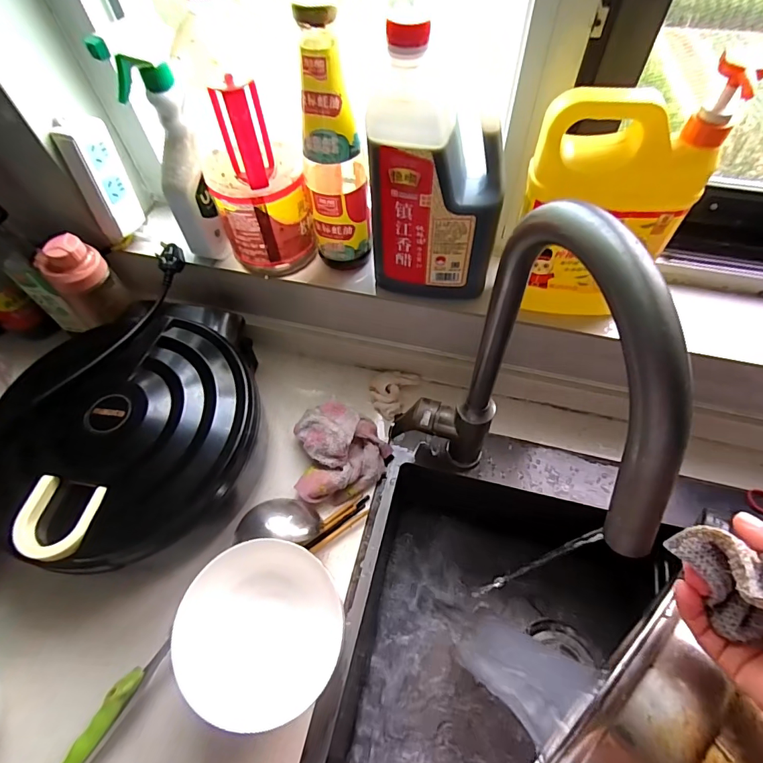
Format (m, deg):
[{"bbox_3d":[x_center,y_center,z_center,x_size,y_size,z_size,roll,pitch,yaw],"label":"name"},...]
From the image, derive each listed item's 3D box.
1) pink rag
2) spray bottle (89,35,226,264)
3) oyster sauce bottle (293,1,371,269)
[{"bbox_3d":[-0.048,0.084,0.537,0.110,0.060,0.113,-5,58,-1],"label":"pink rag"},{"bbox_3d":[-0.220,-0.231,0.478,0.057,0.205,0.054,-24,60,-12],"label":"spray bottle"},{"bbox_3d":[-0.052,-0.234,0.454,0.063,0.246,0.070,-11,58,-4],"label":"oyster sauce bottle"}]

